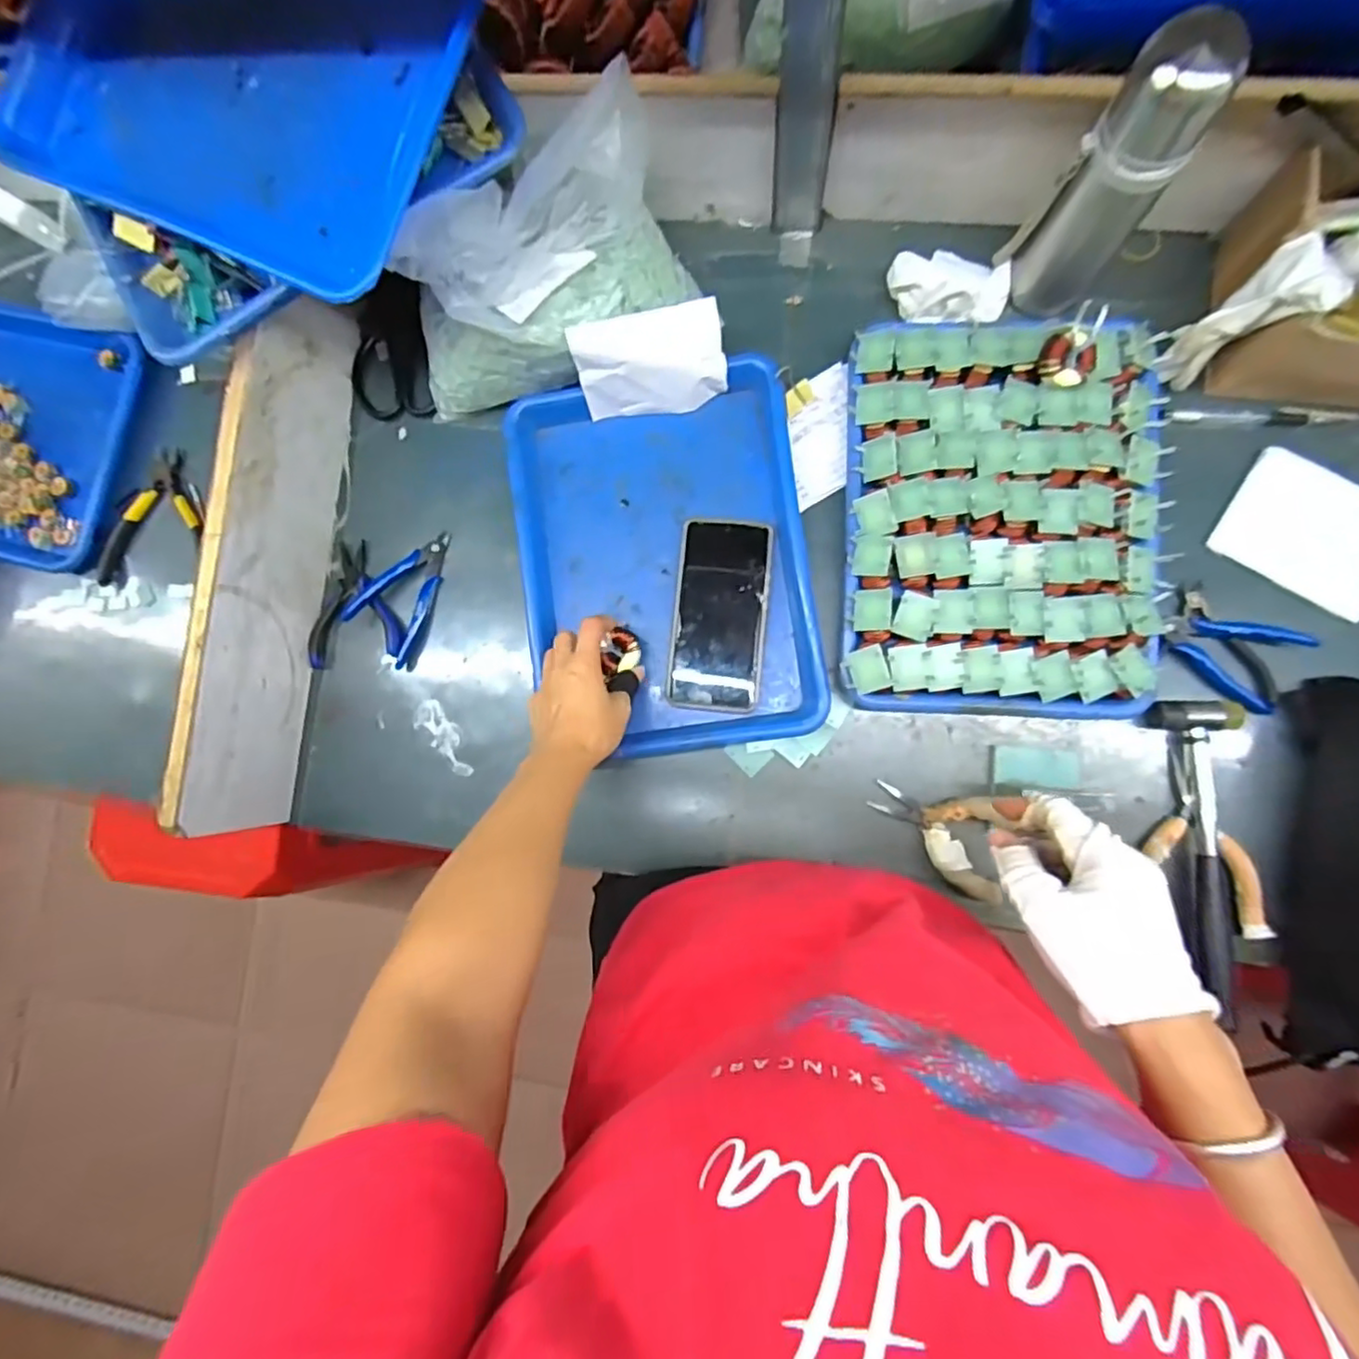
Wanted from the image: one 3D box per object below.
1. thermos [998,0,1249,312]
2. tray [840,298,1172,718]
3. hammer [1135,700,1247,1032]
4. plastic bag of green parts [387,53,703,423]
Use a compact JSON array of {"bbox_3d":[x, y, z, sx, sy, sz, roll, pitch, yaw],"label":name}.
[{"bbox_3d":[0.310,-0.352,0.470,0.067,0.188,0.064,-27,84,3],"label":"thermos"},{"bbox_3d":[0.267,-0.135,0.528,0.249,0.042,0.317,3,87,6],"label":"tray"},{"bbox_3d":[0.421,0.136,0.509,0.067,0.025,0.239,-7,86,5],"label":"hammer"},{"bbox_3d":[-0.114,-0.316,0.532,0.259,0.141,0.119,-34,84,3],"label":"plastic bag of green parts"}]

